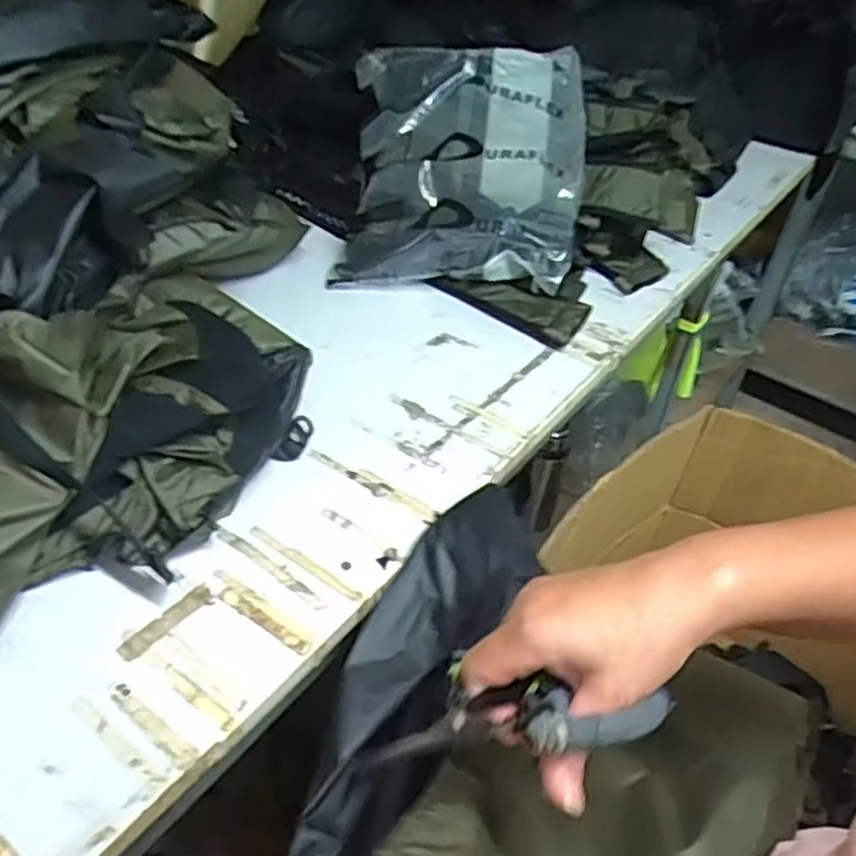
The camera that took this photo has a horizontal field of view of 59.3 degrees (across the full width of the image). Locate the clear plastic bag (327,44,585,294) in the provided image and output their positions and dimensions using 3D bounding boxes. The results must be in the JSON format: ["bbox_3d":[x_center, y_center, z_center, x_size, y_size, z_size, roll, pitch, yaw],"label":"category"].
[{"bbox_3d":[0.044,-0.310,0.876,0.254,0.178,0.313,5,41,-2],"label":"clear plastic bag"}]

